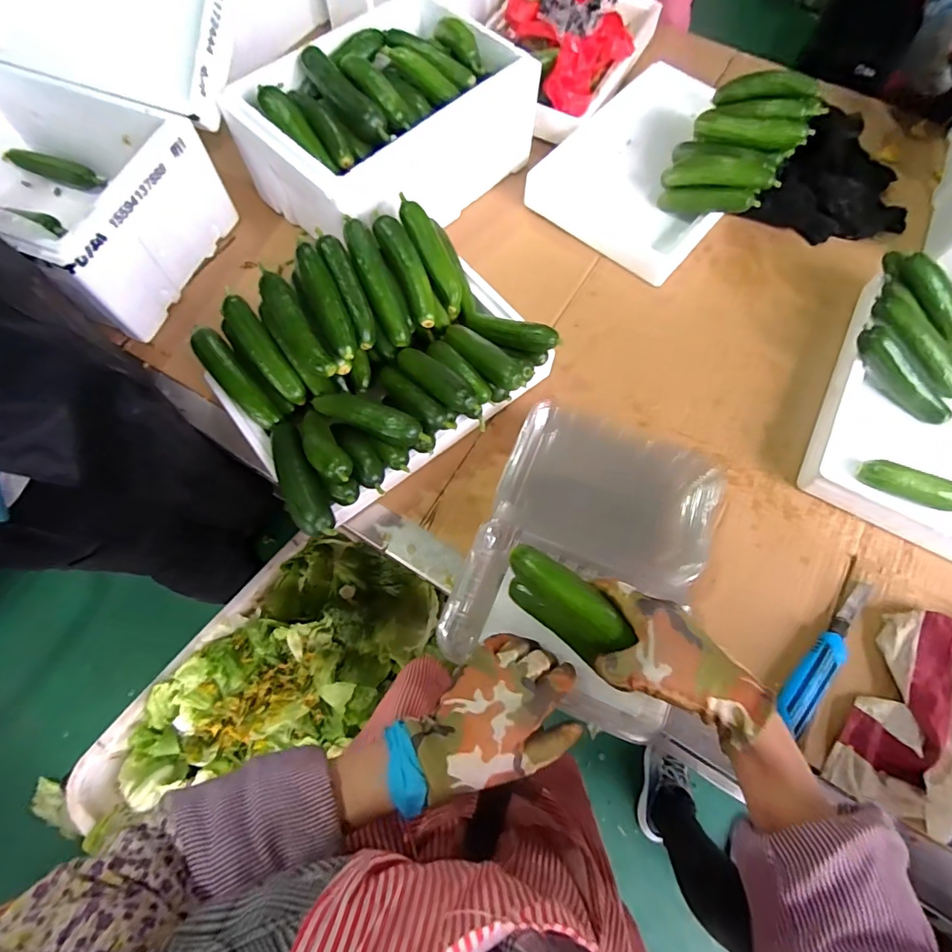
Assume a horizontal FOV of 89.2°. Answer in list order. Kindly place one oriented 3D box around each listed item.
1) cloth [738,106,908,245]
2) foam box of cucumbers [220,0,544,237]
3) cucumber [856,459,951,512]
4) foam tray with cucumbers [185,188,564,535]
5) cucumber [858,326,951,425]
[{"bbox_3d":[0.541,-0.441,0.721,0.234,0.082,0.166,9,70,2],"label":"cloth"},{"bbox_3d":[-0.120,-0.492,0.678,0.366,0.144,0.276,-40,75,-14],"label":"foam box of cucumbers"},{"bbox_3d":[0.506,0.014,0.563,0.121,0.038,0.036,23,71,7],"label":"cucumber"},{"bbox_3d":[-0.107,-0.135,0.564,0.350,0.135,0.270,-35,74,-13],"label":"foam tray with cucumbers"},{"bbox_3d":[0.525,-0.122,0.595,0.040,0.029,0.151,-45,95,-15],"label":"cucumber"}]

